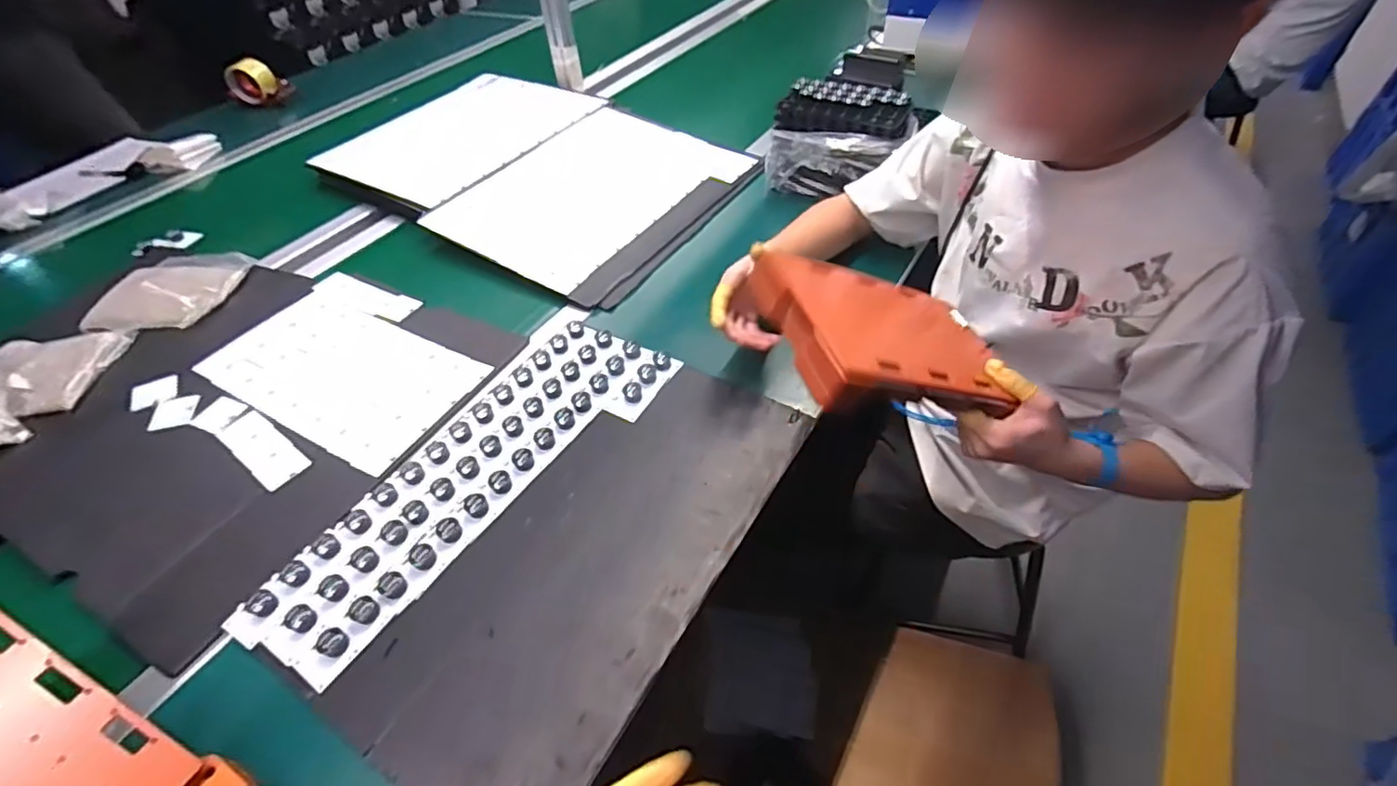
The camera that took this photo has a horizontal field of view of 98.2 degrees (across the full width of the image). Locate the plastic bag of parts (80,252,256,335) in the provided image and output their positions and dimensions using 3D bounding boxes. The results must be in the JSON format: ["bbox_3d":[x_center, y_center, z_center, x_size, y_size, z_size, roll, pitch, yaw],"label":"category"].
[{"bbox_3d":[-0.777,-0.150,0.891,0.169,0.025,0.189,4,48,9],"label":"plastic bag of parts"}]

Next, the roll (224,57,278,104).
[{"bbox_3d":[-1.067,-0.749,1.443,0.113,0.098,0.056,12,49,15],"label":"roll"}]

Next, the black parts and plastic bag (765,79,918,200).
[{"bbox_3d":[0.220,-0.386,0.966,0.224,0.167,0.119,11,49,14],"label":"black parts and plastic bag"}]

